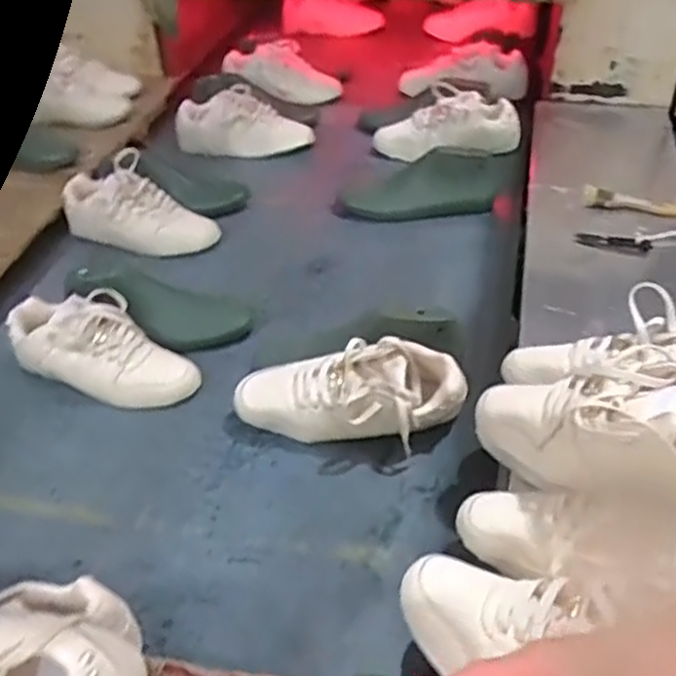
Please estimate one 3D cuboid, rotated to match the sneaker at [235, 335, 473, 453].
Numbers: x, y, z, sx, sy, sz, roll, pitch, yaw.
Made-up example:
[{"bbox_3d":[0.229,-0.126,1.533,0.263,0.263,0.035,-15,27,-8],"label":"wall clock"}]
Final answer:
[{"bbox_3d":[0.011,0.068,0.804,0.245,0.107,0.093,-4,41,0],"label":"sneaker"}]

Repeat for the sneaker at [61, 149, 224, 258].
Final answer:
[{"bbox_3d":[-0.307,-0.207,1.153,0.242,0.115,0.099,17,43,3],"label":"sneaker"}]

